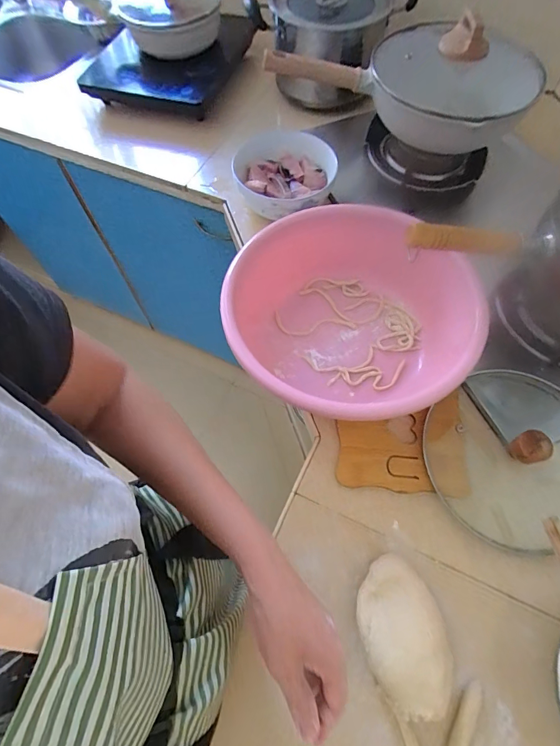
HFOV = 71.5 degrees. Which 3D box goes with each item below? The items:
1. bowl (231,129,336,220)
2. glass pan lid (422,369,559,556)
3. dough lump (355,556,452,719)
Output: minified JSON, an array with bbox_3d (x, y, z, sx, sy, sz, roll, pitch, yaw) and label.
[{"bbox_3d":[0.004,-0.336,0.664,0.176,0.059,0.192,6,64,5],"label":"bowl"},{"bbox_3d":[0.296,0.090,0.460,0.222,0.069,0.205,-1,64,1],"label":"glass pan lid"},{"bbox_3d":[0.120,0.261,0.391,0.080,0.054,0.137,-2,64,1],"label":"dough lump"}]

